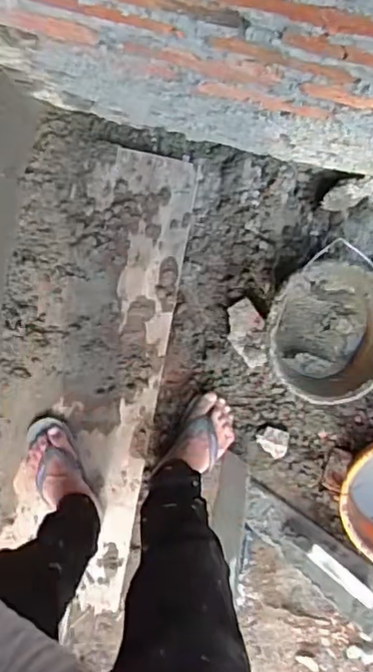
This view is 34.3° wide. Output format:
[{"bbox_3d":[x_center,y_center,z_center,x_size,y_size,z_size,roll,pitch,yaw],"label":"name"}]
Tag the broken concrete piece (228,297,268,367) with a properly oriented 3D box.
[{"bbox_3d":[0.120,-0.003,1.158,0.073,0.037,0.135,-6,97,2],"label":"broken concrete piece"}]

